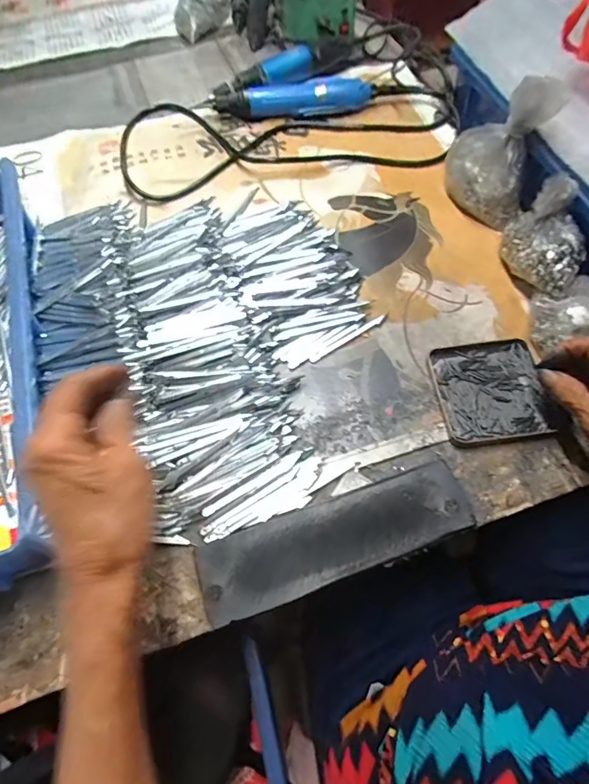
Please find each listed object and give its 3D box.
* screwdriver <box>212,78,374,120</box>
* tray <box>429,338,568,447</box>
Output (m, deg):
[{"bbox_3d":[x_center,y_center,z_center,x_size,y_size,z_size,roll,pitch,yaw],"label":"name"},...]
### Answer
[{"bbox_3d":[-0.004,-0.413,0.608,0.226,0.036,0.044,-1,60,2],"label":"screwdriver"},{"bbox_3d":[0.180,-0.003,0.395,0.096,0.011,0.096,-8,60,-2],"label":"tray"}]

